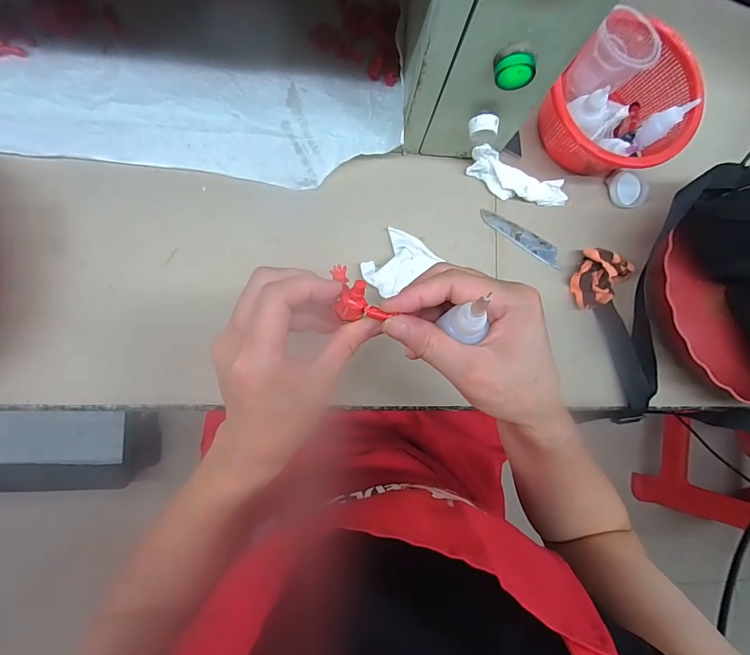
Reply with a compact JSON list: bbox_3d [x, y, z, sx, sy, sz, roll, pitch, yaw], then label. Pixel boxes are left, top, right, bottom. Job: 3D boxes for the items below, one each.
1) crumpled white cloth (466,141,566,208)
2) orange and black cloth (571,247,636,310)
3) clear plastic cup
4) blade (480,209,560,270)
[{"bbox_3d":[0.154,-0.155,0.412,0.114,0.027,0.034,16,88,-7],"label":"crumpled white cloth"},{"bbox_3d":[0.240,-0.056,0.415,0.058,0.033,0.057,-21,92,-7],"label":"orange and black cloth"},{"bbox_3d":[0.232,-0.268,0.383,0.065,0.061,0.059,7,90,-7],"label":"clear plastic cup"},{"bbox_3d":[0.161,-0.099,0.422,0.103,0.004,0.020,32,86,-6],"label":"blade"}]

